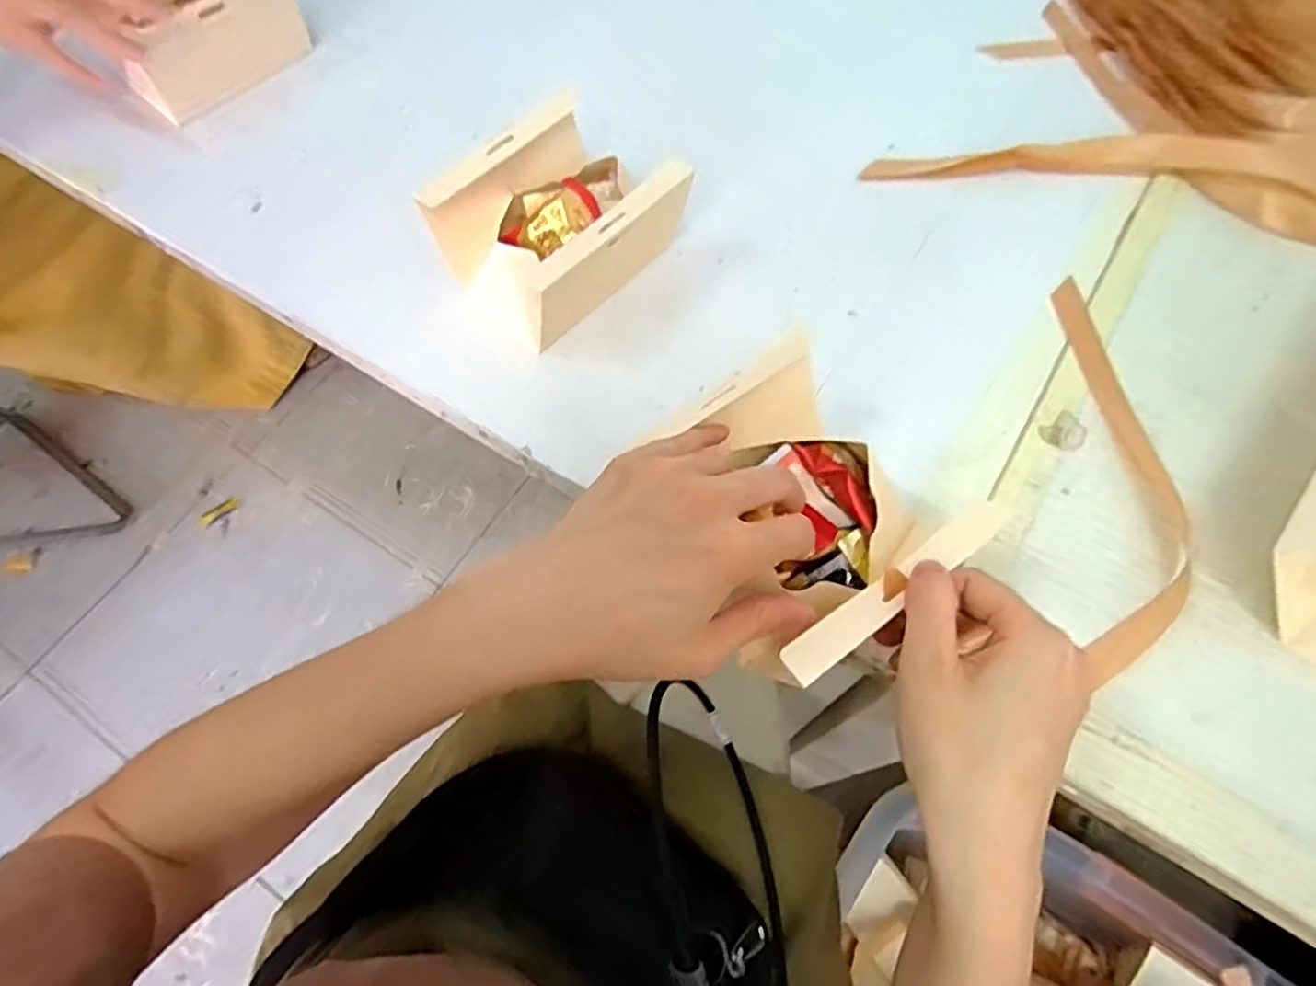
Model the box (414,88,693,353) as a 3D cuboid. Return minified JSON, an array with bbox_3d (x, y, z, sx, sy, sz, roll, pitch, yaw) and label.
[{"bbox_3d":[-0.062,-0.164,0.450,0.112,0.072,0.127,39,72,18],"label":"box"}]

